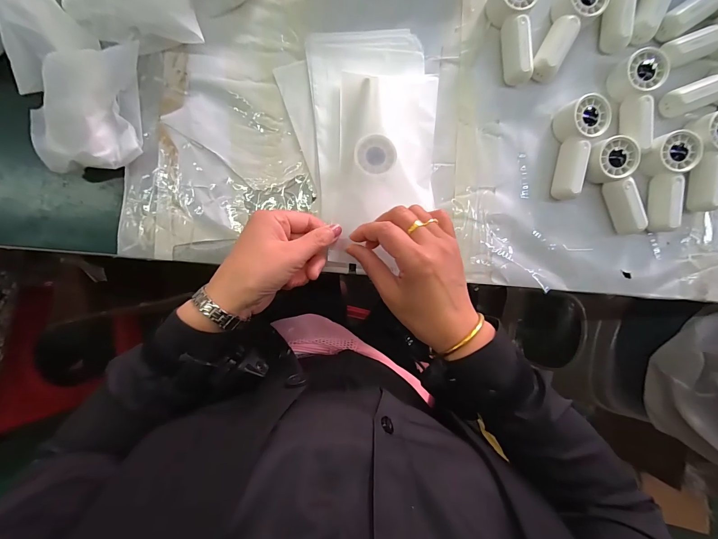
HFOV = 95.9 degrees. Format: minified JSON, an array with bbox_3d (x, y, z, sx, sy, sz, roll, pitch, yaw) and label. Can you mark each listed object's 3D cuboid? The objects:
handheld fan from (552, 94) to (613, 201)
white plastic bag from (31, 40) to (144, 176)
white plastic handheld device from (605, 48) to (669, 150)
[{"bbox_3d":[0.249,-0.136,0.368,0.044,0.030,0.108,2,92,-4],"label":"handheld fan"},{"bbox_3d":[-0.272,-0.163,0.331,0.082,0.037,0.126,3,92,-4],"label":"white plastic bag"},{"bbox_3d":[0.321,-0.191,0.372,0.040,0.035,0.103,-7,93,-3],"label":"white plastic handheld device"}]

